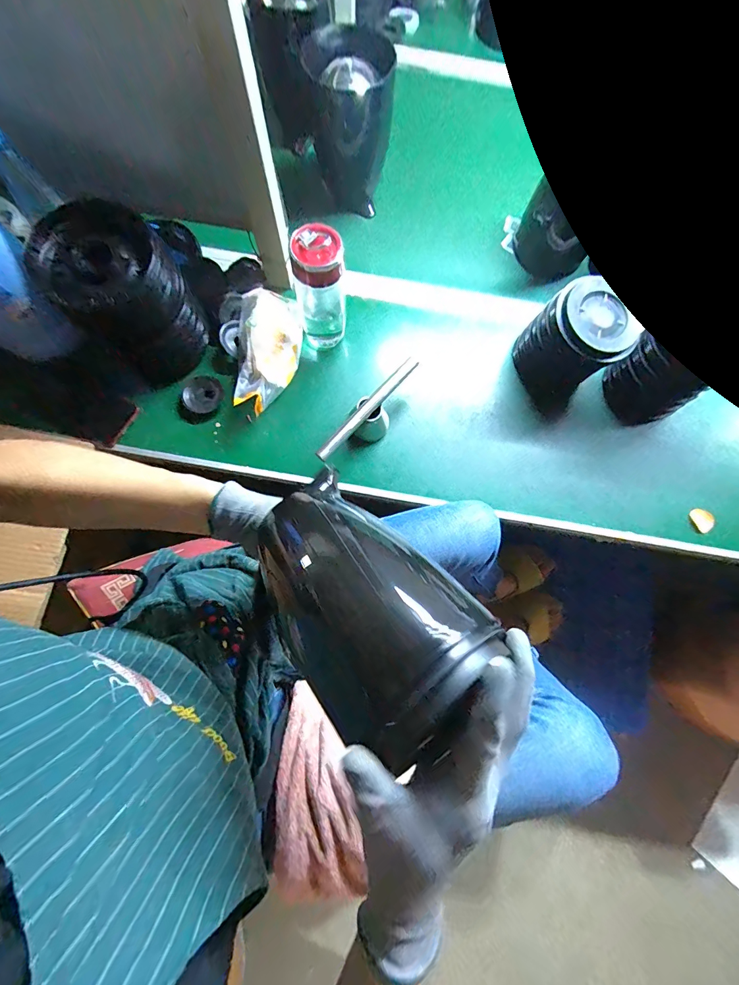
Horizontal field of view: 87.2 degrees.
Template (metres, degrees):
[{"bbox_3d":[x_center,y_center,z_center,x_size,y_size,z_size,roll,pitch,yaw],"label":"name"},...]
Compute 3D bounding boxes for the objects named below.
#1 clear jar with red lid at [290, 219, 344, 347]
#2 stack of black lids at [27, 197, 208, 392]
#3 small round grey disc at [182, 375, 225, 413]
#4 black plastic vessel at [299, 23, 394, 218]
[{"bbox_3d":[-0.069,-0.288,0.544,0.066,0.152,0.071,0,76,-2],"label":"clear jar with red lid"},{"bbox_3d":[-0.330,-0.257,0.544,0.131,0.221,0.154,44,79,8],"label":"stack of black lids"},{"bbox_3d":[-0.254,-0.150,0.593,0.058,0.010,0.055,0,76,-2],"label":"small round grey disc"},{"bbox_3d":[-0.032,-0.606,0.637,0.122,0.191,0.135,-9,77,-4],"label":"black plastic vessel"}]

